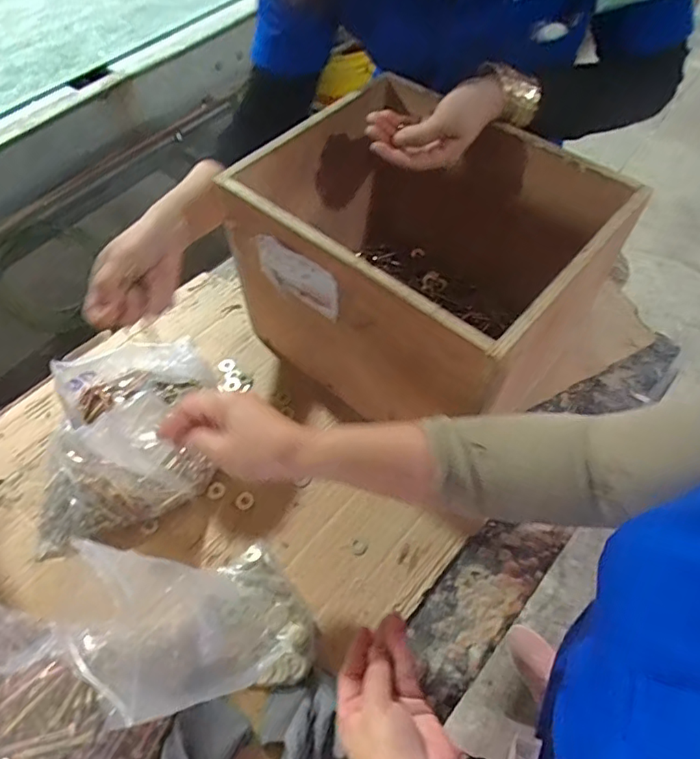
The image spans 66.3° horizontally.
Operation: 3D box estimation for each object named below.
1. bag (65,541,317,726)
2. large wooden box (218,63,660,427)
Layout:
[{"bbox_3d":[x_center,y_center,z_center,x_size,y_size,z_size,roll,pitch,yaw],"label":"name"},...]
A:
[{"bbox_3d":[-0.128,0.196,0.445,0.183,0.152,0.144,1,57,2],"label":"bag"},{"bbox_3d":[0.084,-0.128,0.595,0.313,0.230,0.294,35,64,22],"label":"large wooden box"}]

